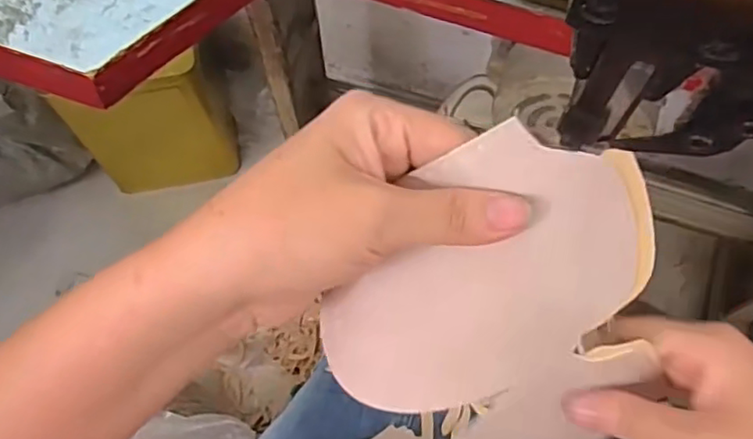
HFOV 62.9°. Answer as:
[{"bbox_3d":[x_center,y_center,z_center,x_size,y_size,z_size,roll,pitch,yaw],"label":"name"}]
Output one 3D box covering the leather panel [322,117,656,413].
[{"bbox_3d":[0.043,0.026,0.222,0.088,0.025,0.120,32,105,-7],"label":"leather panel"}]

